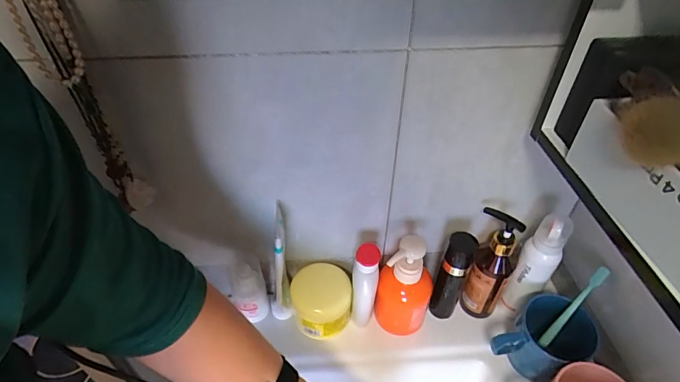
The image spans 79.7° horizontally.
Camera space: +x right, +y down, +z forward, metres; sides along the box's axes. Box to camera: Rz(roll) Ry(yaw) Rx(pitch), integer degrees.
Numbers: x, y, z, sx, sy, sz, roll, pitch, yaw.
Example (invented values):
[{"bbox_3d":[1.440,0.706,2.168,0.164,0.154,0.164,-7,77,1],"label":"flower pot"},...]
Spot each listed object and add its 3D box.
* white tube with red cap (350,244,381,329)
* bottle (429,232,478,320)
[{"bbox_3d":[0.033,0.126,0.535,0.031,0.141,0.041,8,44,8],"label":"white tube with red cap"},{"bbox_3d":[0.151,0.117,0.552,0.038,0.154,0.040,17,46,17],"label":"bottle"}]

